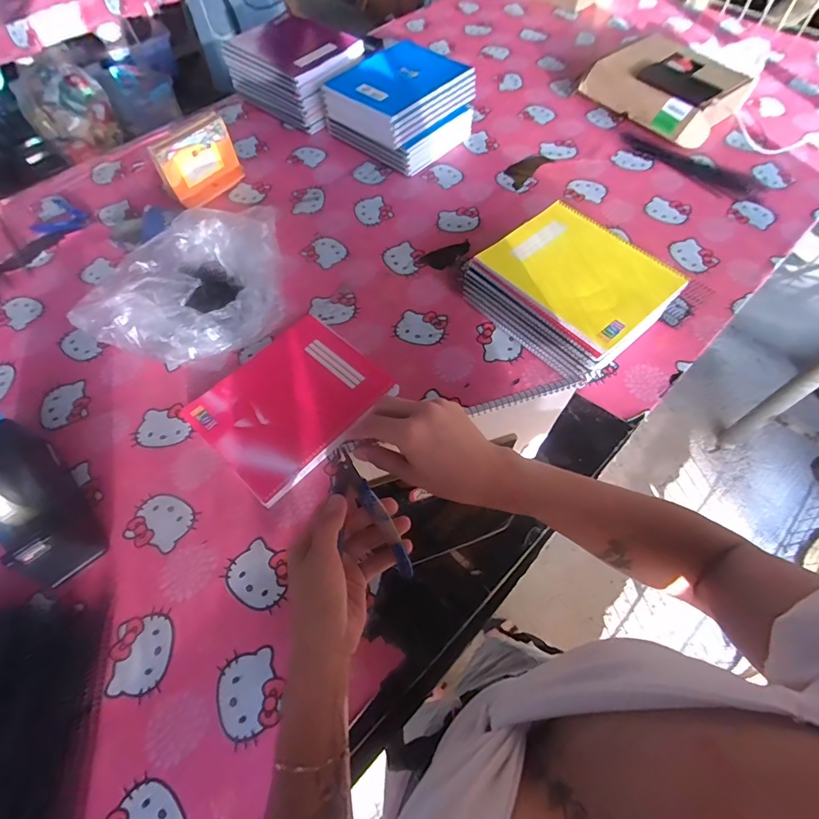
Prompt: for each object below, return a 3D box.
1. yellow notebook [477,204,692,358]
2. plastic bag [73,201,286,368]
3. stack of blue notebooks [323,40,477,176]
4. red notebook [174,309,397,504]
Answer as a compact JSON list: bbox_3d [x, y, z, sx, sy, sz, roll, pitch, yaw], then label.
[{"bbox_3d":[0.256,-0.212,0.675,0.196,0.019,0.249,-37,65,-17],"label":"yellow notebook"},{"bbox_3d":[-0.357,-0.215,0.743,0.271,0.102,0.299,-7,60,-1],"label":"plastic bag"},{"bbox_3d":[-0.021,-0.654,0.968,0.248,0.124,0.239,39,69,22],"label":"stack of blue notebooks"},{"bbox_3d":[-0.175,-0.015,0.666,0.208,0.017,0.253,40,69,22],"label":"red notebook"}]

